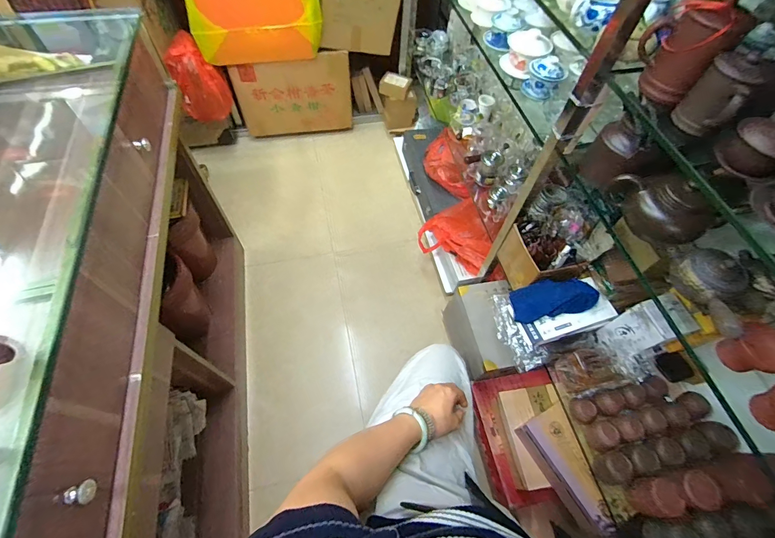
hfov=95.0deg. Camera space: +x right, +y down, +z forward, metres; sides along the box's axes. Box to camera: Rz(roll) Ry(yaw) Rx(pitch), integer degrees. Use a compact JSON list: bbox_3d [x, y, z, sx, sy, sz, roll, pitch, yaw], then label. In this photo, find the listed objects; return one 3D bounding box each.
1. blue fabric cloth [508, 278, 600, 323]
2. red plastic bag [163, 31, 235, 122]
[{"bbox_3d":[0.414,0.071,0.880,0.212,0.020,0.089,-11,89,-4],"label":"blue fabric cloth"},{"bbox_3d":[-0.809,-0.794,1.511,0.162,0.304,0.171,23,61,10],"label":"red plastic bag"}]

